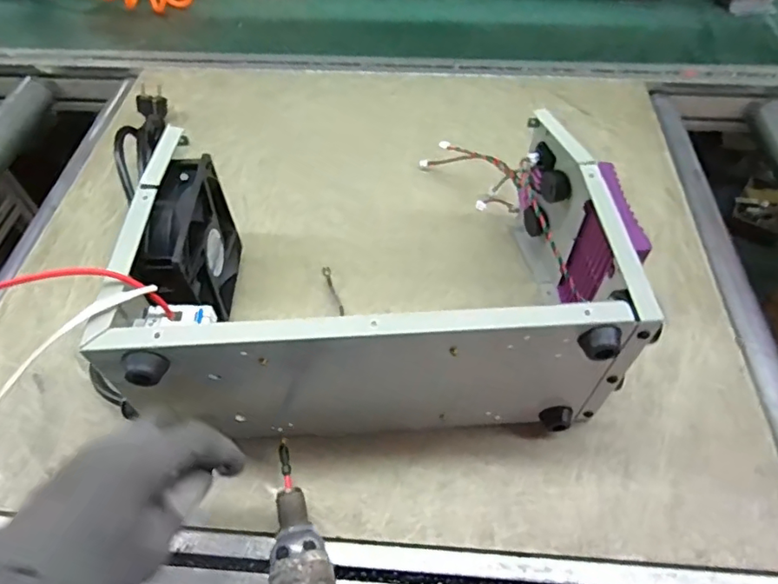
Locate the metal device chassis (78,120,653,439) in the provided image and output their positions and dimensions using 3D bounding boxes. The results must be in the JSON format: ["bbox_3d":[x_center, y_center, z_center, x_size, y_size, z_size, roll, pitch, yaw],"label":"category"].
[{"bbox_3d":[-0.005,-0.002,0.427,0.350,0.153,0.200,-2,54,0],"label":"metal device chassis"}]

